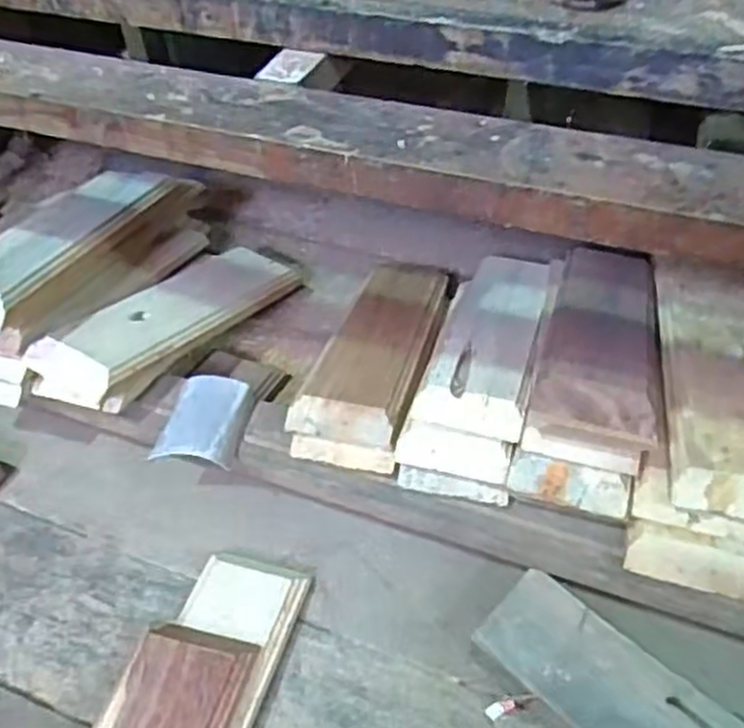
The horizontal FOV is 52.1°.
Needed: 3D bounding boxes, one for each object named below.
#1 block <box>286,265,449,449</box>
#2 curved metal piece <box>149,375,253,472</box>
[{"bbox_3d":[0.013,-0.029,0.888,0.106,0.034,0.348,10,34,10],"label":"block"},{"bbox_3d":[-0.175,0.057,0.796,0.079,0.030,0.096,10,45,8],"label":"curved metal piece"}]

